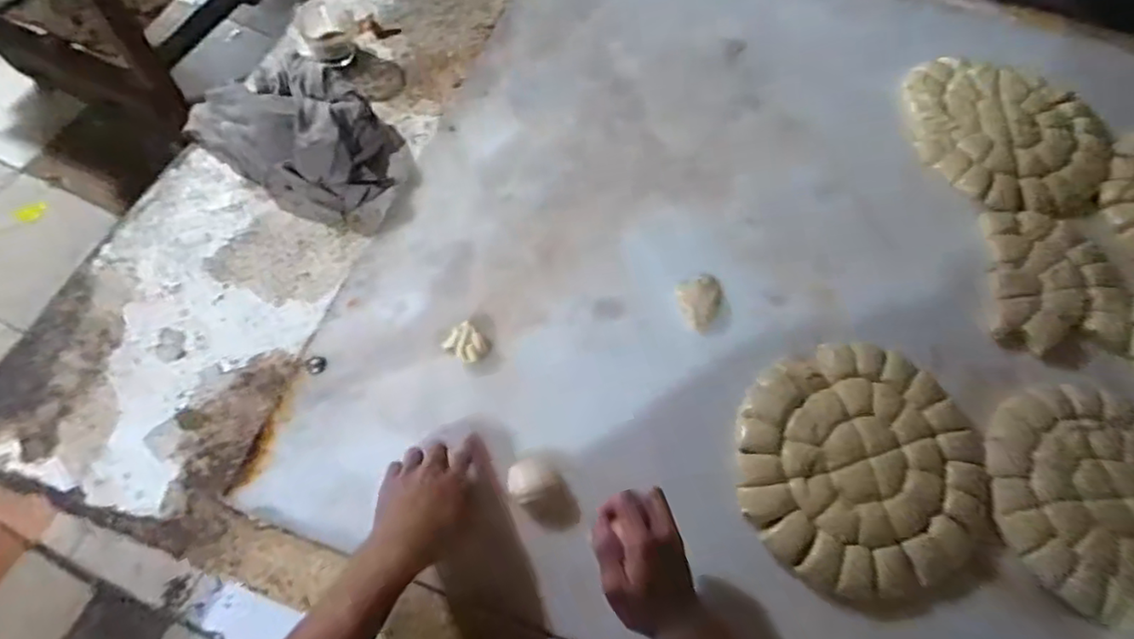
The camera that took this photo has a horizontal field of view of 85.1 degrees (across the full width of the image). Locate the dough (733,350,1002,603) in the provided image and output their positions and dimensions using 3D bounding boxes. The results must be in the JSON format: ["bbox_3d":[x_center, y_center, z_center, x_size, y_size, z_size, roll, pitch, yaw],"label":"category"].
[{"bbox_3d":[0.330,0.161,0.688,0.267,0.028,0.265,1,66,-2],"label":"dough"}]

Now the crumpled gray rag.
[{"bbox_3d":[-0.359,-0.260,0.814,0.266,0.099,0.178,33,69,12],"label":"crumpled gray rag"}]

